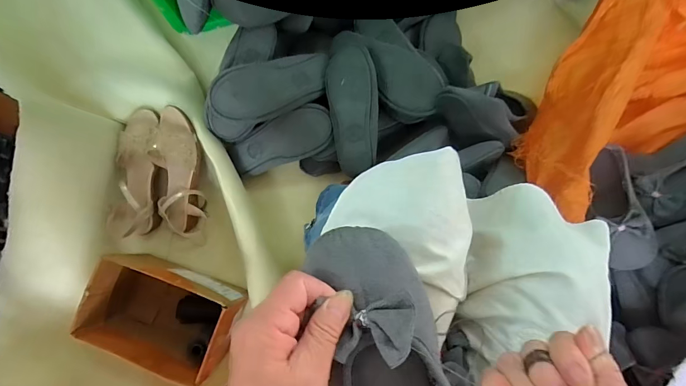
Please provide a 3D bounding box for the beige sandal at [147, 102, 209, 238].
[{"bbox_3d":[-0.321,-0.037,0.714,0.092,0.054,0.250,1,105,-1],"label":"beige sandal"}]

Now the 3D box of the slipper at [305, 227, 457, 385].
[{"bbox_3d":[0.040,0.141,0.270,0.084,0.051,0.233,-18,95,-3],"label":"slipper"}]

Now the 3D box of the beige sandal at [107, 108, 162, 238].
[{"bbox_3d":[-0.400,-0.040,0.718,0.091,0.063,0.248,7,95,0],"label":"beige sandal"}]

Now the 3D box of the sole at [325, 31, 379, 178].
[{"bbox_3d":[0.020,-0.169,0.682,0.094,0.030,0.234,-1,97,24],"label":"sole"}]

